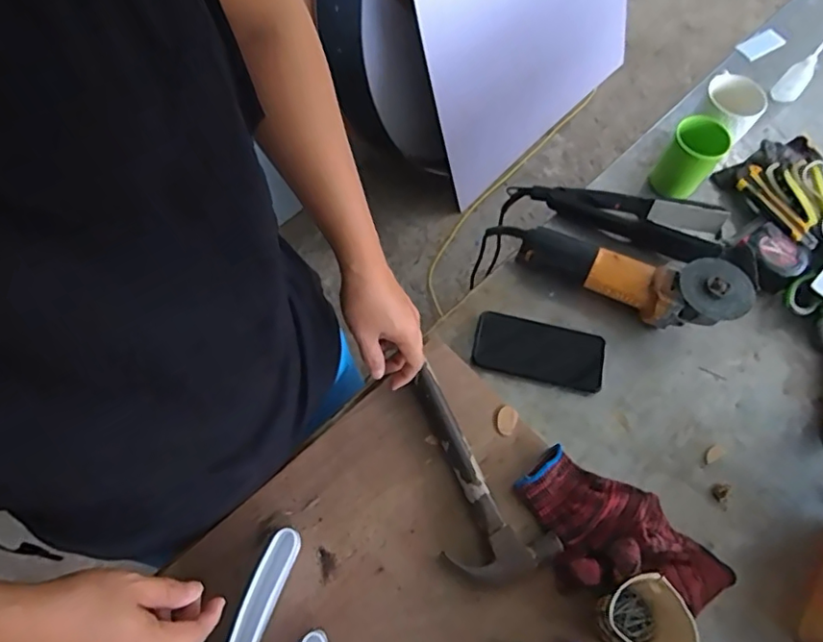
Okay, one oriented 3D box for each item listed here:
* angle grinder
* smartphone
[{"bbox_3d":[0.286,-0.064,0.769,0.300,0.083,0.082,21,64,24],"label":"angle grinder"},{"bbox_3d":[0.166,0.040,0.746,0.165,0.015,0.080,13,64,4],"label":"smartphone"}]

